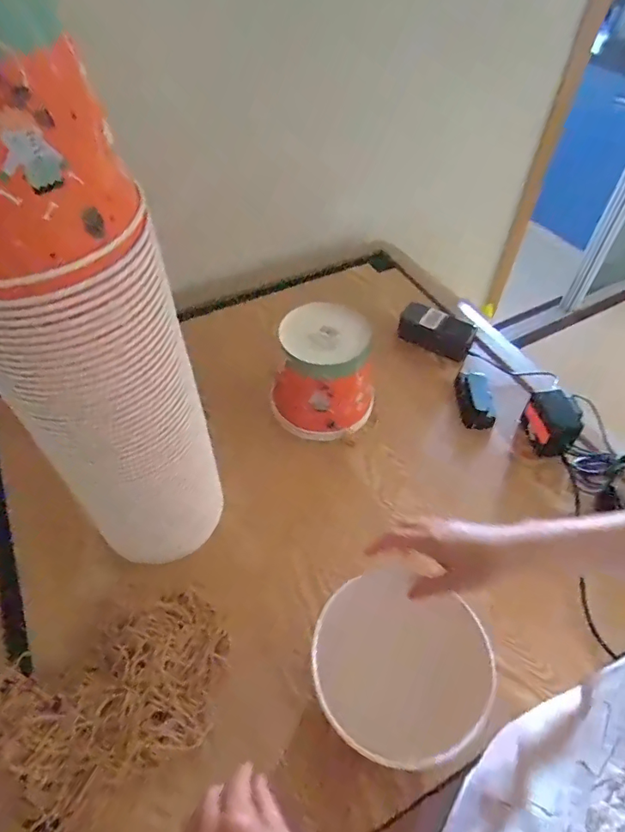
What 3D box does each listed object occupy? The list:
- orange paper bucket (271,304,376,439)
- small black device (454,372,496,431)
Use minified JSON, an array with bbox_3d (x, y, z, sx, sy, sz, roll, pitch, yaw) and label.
[{"bbox_3d":[0.015,-0.064,0.735,0.151,0.167,0.133,3,51,1],"label":"orange paper bucket"},{"bbox_3d":[0.264,-0.025,0.816,0.053,0.026,0.100,-2,51,-3],"label":"small black device"}]

